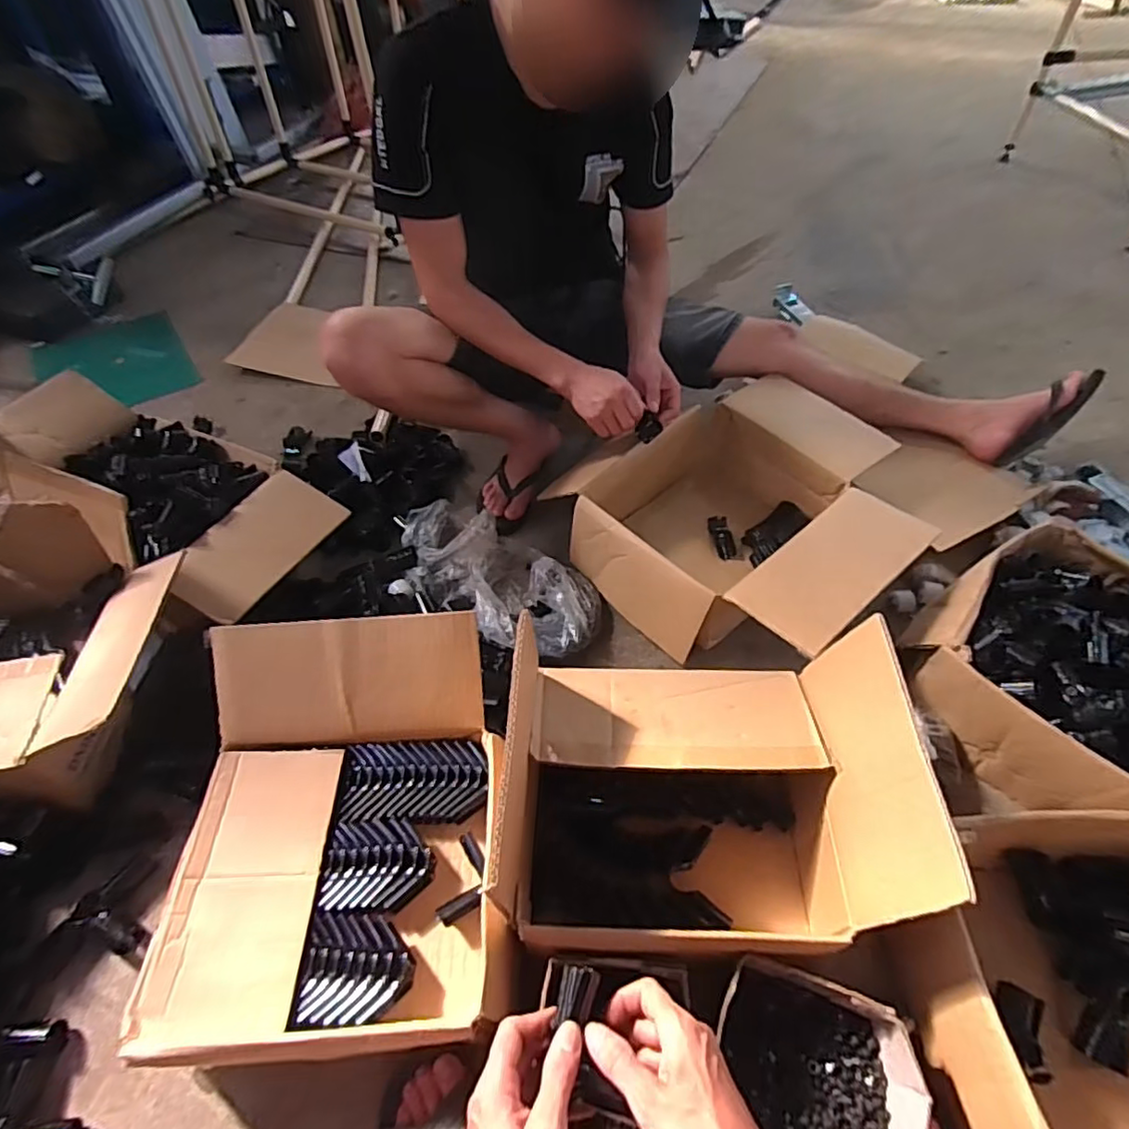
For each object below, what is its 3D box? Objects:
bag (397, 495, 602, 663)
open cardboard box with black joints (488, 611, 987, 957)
[{"bbox_3d":[-0.119,0.018,0.974,0.388,0.085,0.177,27,59,24],"label":"bag"},{"bbox_3d":[0.138,0.233,0.643,0.361,0.262,0.274,0,52,5],"label":"open cardboard box with black joints"}]

